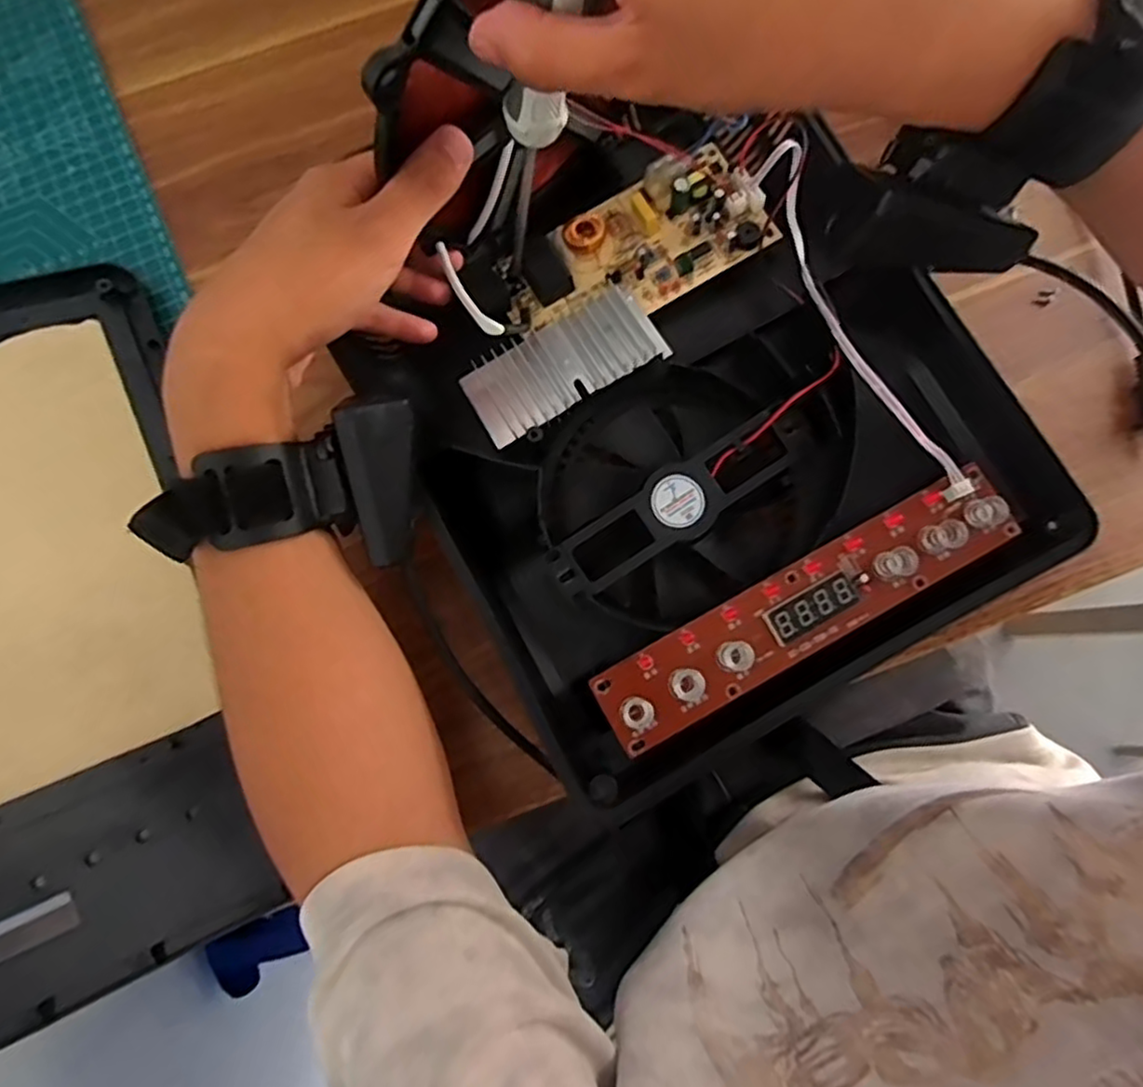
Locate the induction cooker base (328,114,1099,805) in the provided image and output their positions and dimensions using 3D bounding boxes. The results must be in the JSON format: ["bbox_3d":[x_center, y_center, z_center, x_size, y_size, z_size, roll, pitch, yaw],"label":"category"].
[{"bbox_3d":[0.056,-0.067,0.348,0.264,0.058,0.299,-28,79,-5],"label":"induction cooker base"}]

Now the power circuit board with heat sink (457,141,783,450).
[{"bbox_3d":[0.019,-0.133,0.354,0.182,0.030,0.091,-32,82,-4],"label":"power circuit board with heat sink"}]

